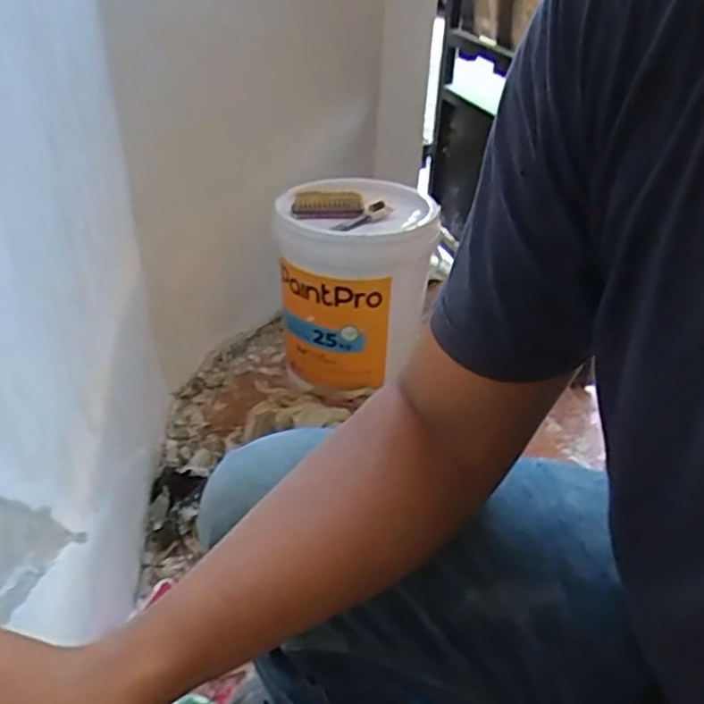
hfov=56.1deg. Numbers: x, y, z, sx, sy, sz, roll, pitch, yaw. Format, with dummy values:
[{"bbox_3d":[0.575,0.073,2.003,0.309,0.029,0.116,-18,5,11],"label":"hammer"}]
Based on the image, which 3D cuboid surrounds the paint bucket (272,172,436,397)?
[{"bbox_3d":[0.001,-0.135,1.280,0.267,0.320,0.267,2,35,-2],"label":"paint bucket"}]

